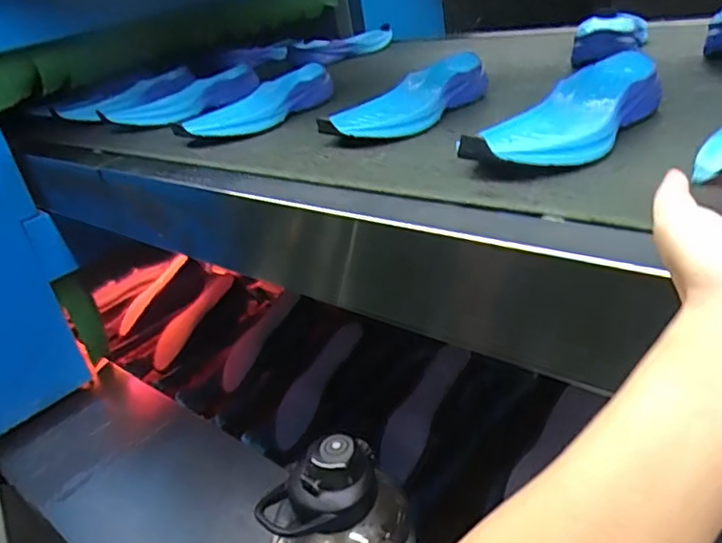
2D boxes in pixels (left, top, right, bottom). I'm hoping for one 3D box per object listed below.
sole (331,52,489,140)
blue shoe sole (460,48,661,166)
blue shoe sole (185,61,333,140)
[{"bbox_3d":[0.055,-0.195,0.685,0.094,0.062,0.245,15,36,38],"label":"sole"},{"bbox_3d":[0.184,-0.136,0.522,0.078,0.052,0.226,16,37,40],"label":"blue shoe sole"},{"bbox_3d":[-0.129,-0.226,0.791,0.062,0.055,0.233,10,33,32],"label":"blue shoe sole"}]

